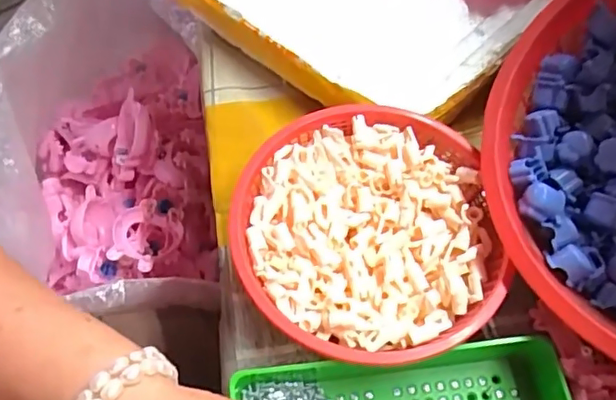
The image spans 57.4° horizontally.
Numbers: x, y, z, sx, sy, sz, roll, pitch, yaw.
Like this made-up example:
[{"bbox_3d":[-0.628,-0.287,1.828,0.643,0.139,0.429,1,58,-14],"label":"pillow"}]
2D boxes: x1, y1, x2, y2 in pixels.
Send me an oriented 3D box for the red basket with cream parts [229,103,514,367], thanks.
[{"bbox_3d":[0.028,0.019,0.292,0.129,0.038,0.136,-4,61,-1],"label":"red basket with cream parts"}]

